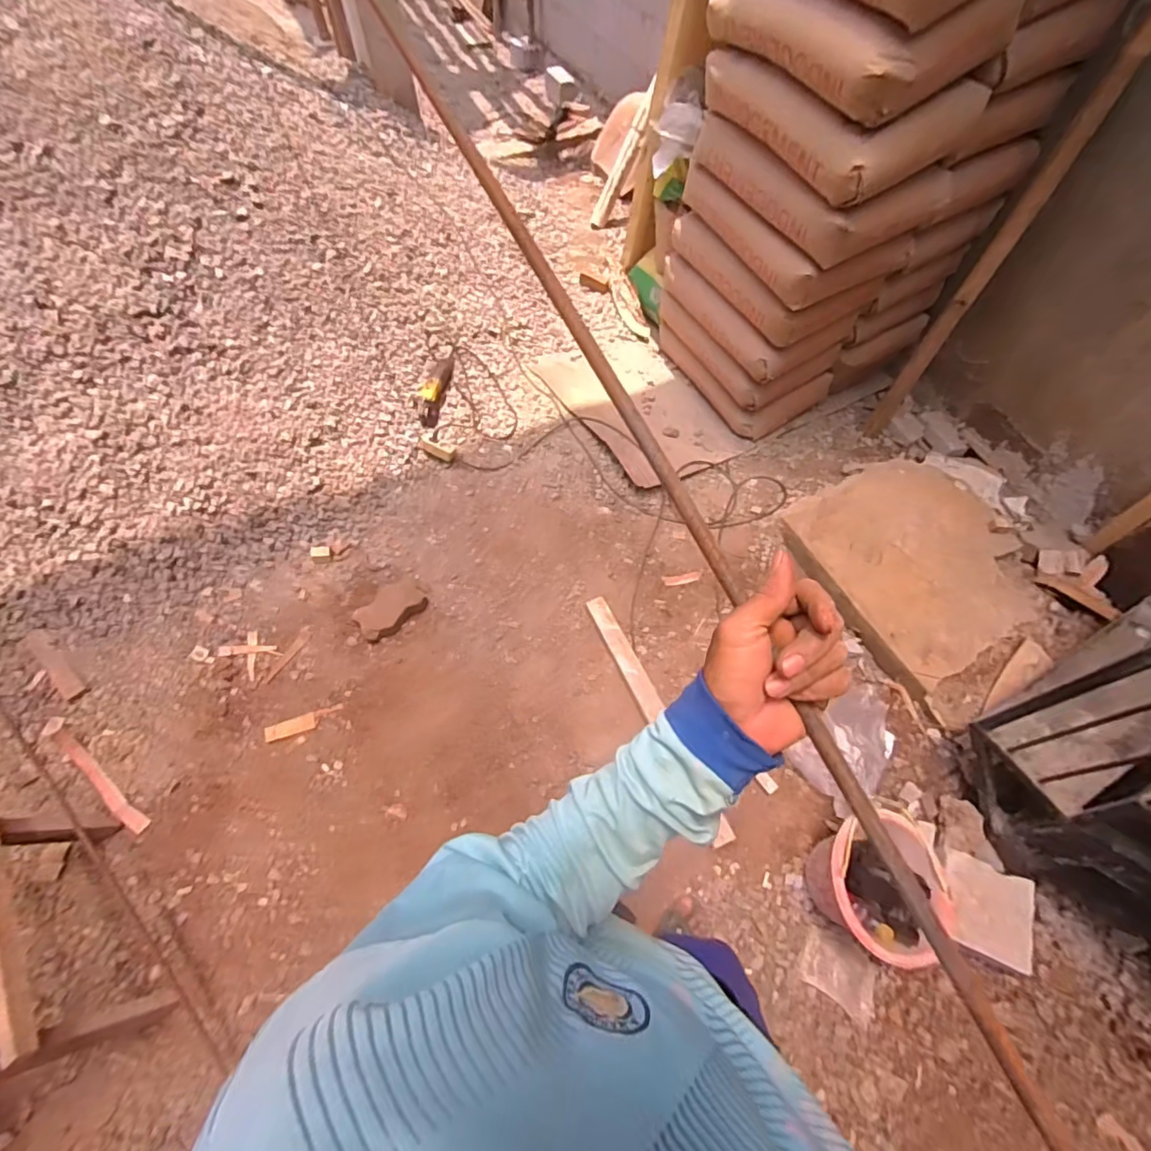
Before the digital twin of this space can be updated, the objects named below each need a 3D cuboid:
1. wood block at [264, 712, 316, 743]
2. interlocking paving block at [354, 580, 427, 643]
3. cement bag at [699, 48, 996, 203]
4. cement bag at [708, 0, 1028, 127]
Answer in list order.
[{"bbox_3d":[-0.787,0.420,1.496,0.132,0.013,0.050,-20,62,-10],"label":"wood block"},{"bbox_3d":[-0.568,0.103,1.667,0.211,0.072,0.123,-40,68,-20],"label":"interlocking paving block"},{"bbox_3d":[0.631,-1.161,1.342,0.358,0.156,0.571,-24,63,-13],"label":"cement bag"},{"bbox_3d":[0.610,-1.244,1.220,0.320,0.152,0.574,-28,64,-15],"label":"cement bag"}]

